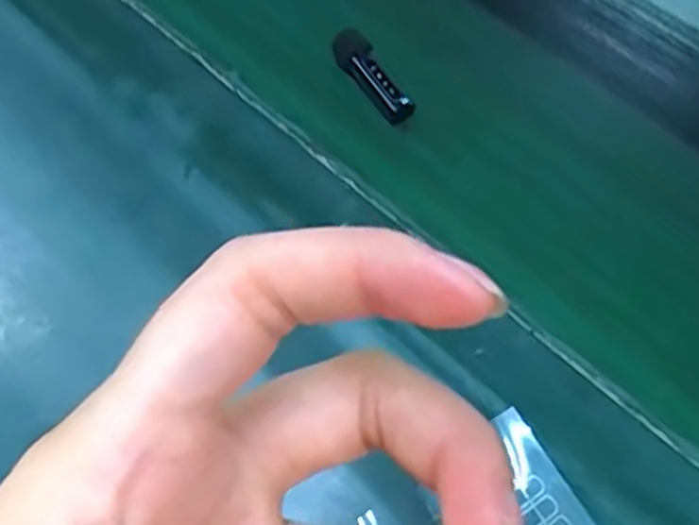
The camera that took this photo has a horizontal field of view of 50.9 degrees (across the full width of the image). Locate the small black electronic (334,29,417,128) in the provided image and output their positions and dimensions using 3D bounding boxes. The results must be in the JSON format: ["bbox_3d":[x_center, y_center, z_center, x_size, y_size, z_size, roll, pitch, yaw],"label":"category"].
[{"bbox_3d":[0.014,-0.103,0.411,0.019,0.015,0.061,-34,79,-18],"label":"small black electronic"}]

